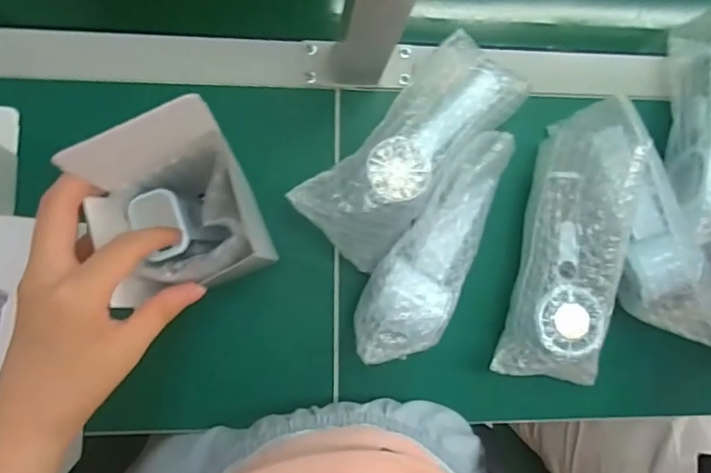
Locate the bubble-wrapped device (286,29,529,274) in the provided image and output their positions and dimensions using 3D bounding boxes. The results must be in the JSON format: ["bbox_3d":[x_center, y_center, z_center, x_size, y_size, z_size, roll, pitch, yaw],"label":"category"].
[{"bbox_3d":[0.044,-0.073,0.466,0.085,0.064,0.199,42,85,-5],"label":"bubble-wrapped device"}]

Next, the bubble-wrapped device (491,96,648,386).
[{"bbox_3d":[0.185,0.007,0.457,0.087,0.077,0.227,15,88,-7],"label":"bubble-wrapped device"}]

